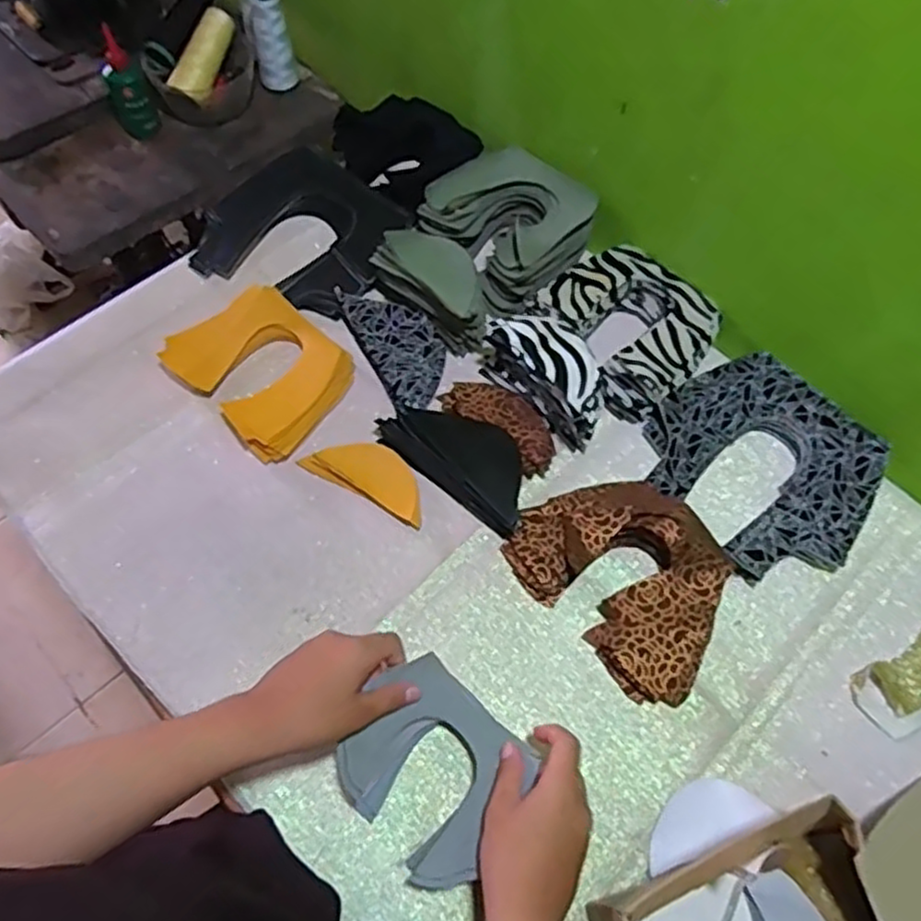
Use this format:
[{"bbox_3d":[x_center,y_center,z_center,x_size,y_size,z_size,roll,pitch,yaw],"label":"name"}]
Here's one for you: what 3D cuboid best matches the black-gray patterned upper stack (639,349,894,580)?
[{"bbox_3d":[0.273,0.005,0.657,0.180,0.037,0.193,-35,70,-19],"label":"black-gray patterned upper stack"}]

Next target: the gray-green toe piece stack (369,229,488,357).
[{"bbox_3d":[-0.021,-0.170,0.695,0.124,0.060,0.058,40,68,15],"label":"gray-green toe piece stack"}]

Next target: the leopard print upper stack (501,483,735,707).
[{"bbox_3d":[0.141,0.093,0.603,0.135,0.043,0.179,-38,71,-20],"label":"leopard print upper stack"}]

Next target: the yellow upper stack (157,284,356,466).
[{"bbox_3d":[-0.185,-0.089,0.683,0.160,0.026,0.125,42,68,16],"label":"yellow upper stack"}]

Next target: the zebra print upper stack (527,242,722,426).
[{"bbox_3d":[0.161,-0.132,0.710,0.157,0.048,0.142,42,68,16],"label":"zebra print upper stack"}]

